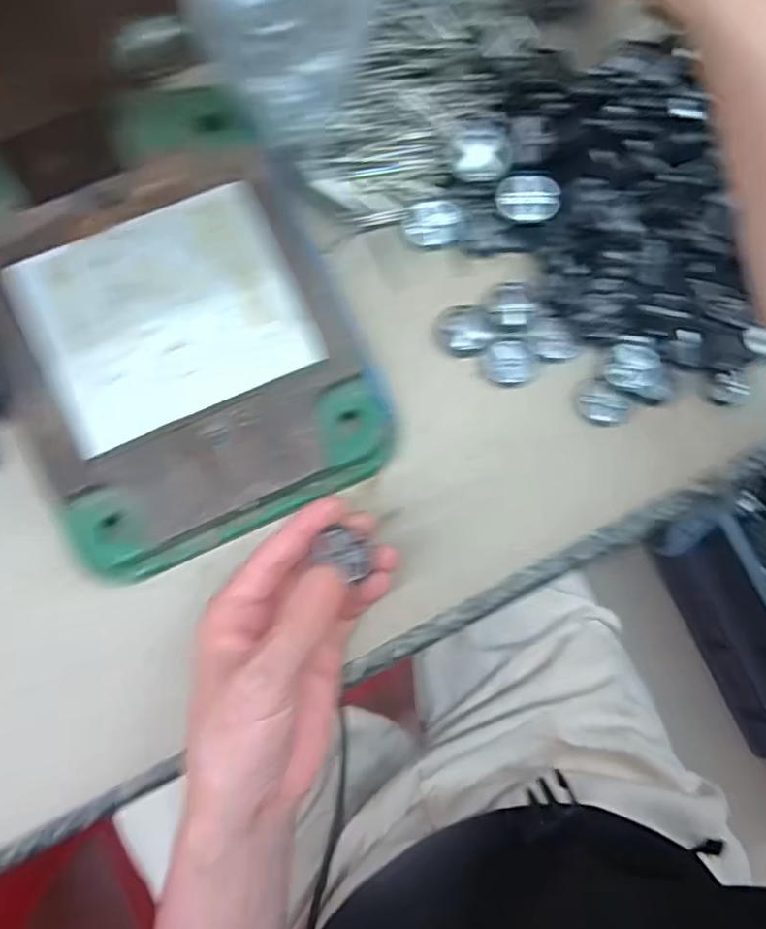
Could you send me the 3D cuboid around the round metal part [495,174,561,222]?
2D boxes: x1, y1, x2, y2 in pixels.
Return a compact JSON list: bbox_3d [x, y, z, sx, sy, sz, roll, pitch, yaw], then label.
[{"bbox_3d":[0.078,-0.143,0.344,0.033,0.015,0.023,6,82,-4],"label":"round metal part"}]

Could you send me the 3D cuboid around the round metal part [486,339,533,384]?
[{"bbox_3d":[0.068,-0.056,0.344,0.024,0.004,0.024,1,83,-5],"label":"round metal part"}]

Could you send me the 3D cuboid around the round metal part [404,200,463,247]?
[{"bbox_3d":[0.028,-0.133,0.347,0.031,0.005,0.022,-9,84,-6],"label":"round metal part"}]

